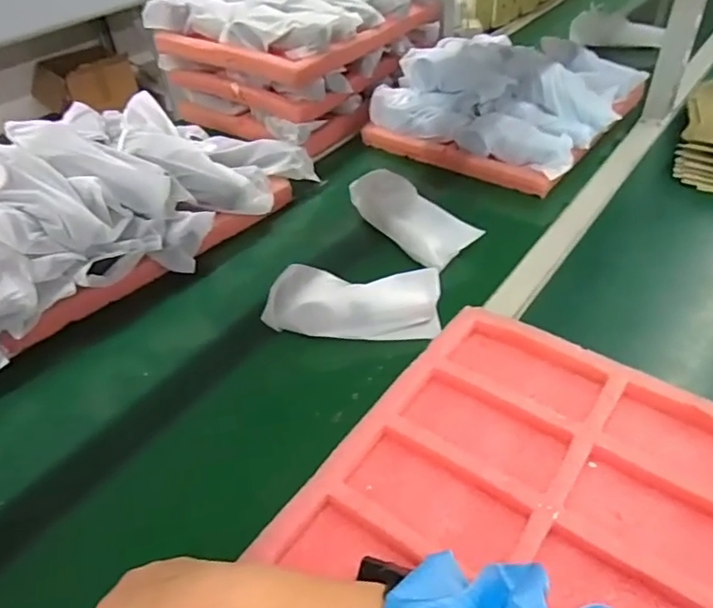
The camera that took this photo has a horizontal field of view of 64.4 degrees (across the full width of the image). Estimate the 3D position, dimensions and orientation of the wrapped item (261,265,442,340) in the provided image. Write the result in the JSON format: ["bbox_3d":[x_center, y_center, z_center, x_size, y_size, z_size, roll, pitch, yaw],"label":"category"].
[{"bbox_3d":[-0.003,-0.001,0.630,0.187,0.057,0.056,0,42,5],"label":"wrapped item"}]

